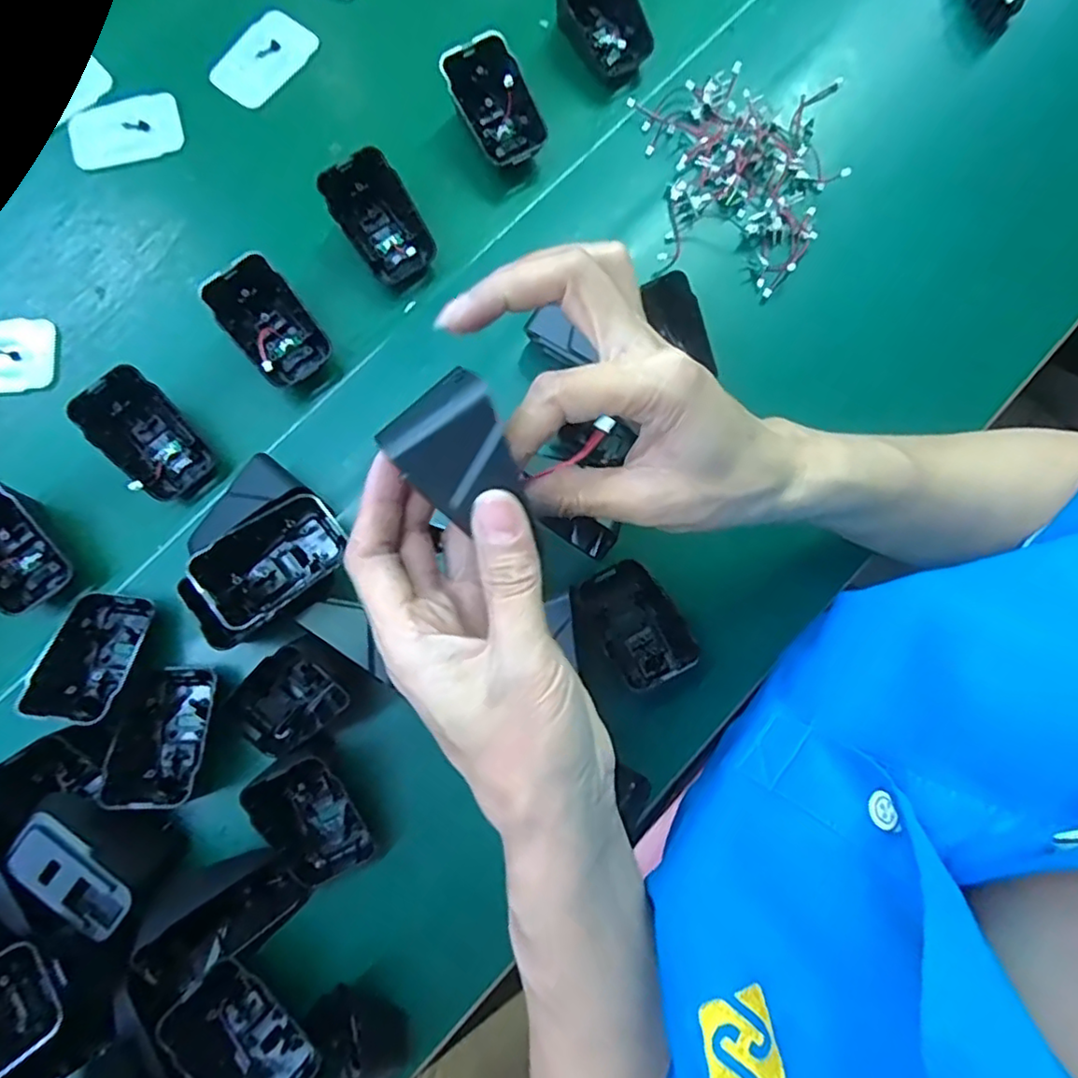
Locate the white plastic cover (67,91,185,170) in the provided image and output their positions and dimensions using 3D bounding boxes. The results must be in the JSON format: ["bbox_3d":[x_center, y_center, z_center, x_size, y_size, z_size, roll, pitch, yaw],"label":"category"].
[{"bbox_3d":[-0.271,-0.268,0.416,0.073,0.004,0.050,-10,81,-3],"label":"white plastic cover"}]

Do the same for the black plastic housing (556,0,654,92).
[{"bbox_3d":[0.041,-0.333,0.403,0.043,0.036,0.065,-38,83,-7],"label":"black plastic housing"}]

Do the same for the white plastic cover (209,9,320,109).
[{"bbox_3d":[-0.184,-0.321,0.424,0.045,0.007,0.069,40,82,5],"label":"white plastic cover"}]

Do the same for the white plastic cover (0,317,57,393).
[{"bbox_3d":[-0.331,-0.110,0.386,0.069,0.007,0.045,-8,81,-2],"label":"white plastic cover"}]

